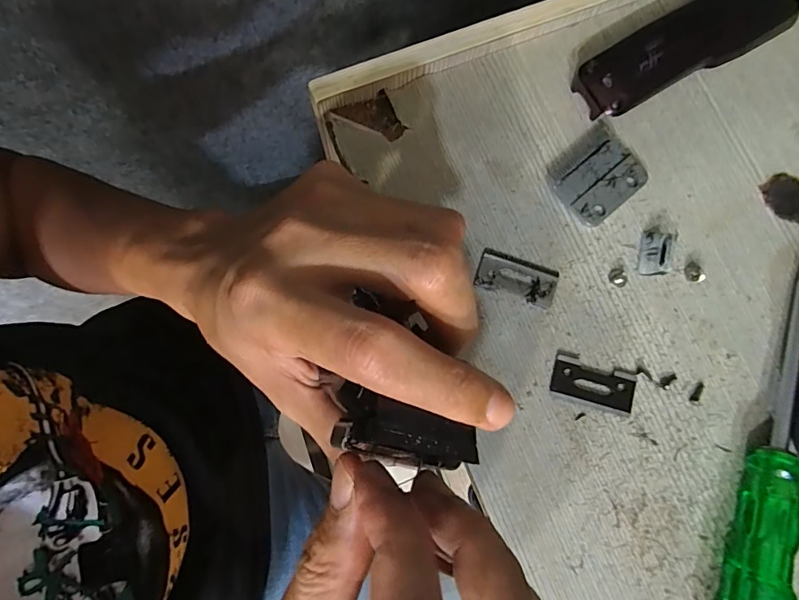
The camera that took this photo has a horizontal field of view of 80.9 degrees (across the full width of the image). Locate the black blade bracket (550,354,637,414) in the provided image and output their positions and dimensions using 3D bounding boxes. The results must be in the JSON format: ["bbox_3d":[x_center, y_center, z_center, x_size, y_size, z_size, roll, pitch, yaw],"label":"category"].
[{"bbox_3d":[0.095,0.041,0.229,0.040,0.004,0.019,17,80,3],"label":"black blade bracket"}]

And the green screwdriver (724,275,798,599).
[{"bbox_3d":[0.174,0.067,0.214,0.019,0.025,0.190,20,80,4],"label":"green screwdriver"}]

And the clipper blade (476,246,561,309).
[{"bbox_3d":[0.060,-0.011,0.238,0.040,0.004,0.021,18,80,3],"label":"clipper blade"}]

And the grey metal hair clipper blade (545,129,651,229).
[{"bbox_3d":[0.105,-0.065,0.248,0.045,0.005,0.039,-41,82,-7],"label":"grey metal hair clipper blade"}]

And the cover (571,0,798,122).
[{"bbox_3d":[0.162,-0.143,0.255,0.140,0.019,0.038,-31,81,-5],"label":"cover"}]

